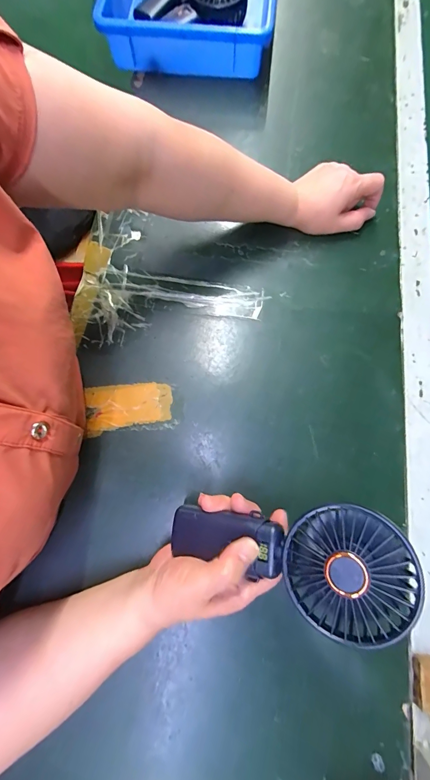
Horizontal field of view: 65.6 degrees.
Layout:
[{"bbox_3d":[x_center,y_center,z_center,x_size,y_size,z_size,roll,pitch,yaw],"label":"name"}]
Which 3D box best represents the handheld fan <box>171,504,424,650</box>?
[{"bbox_3d":[0.048,0.120,0.249,0.176,0.031,0.079,5,74,25],"label":"handheld fan"}]

